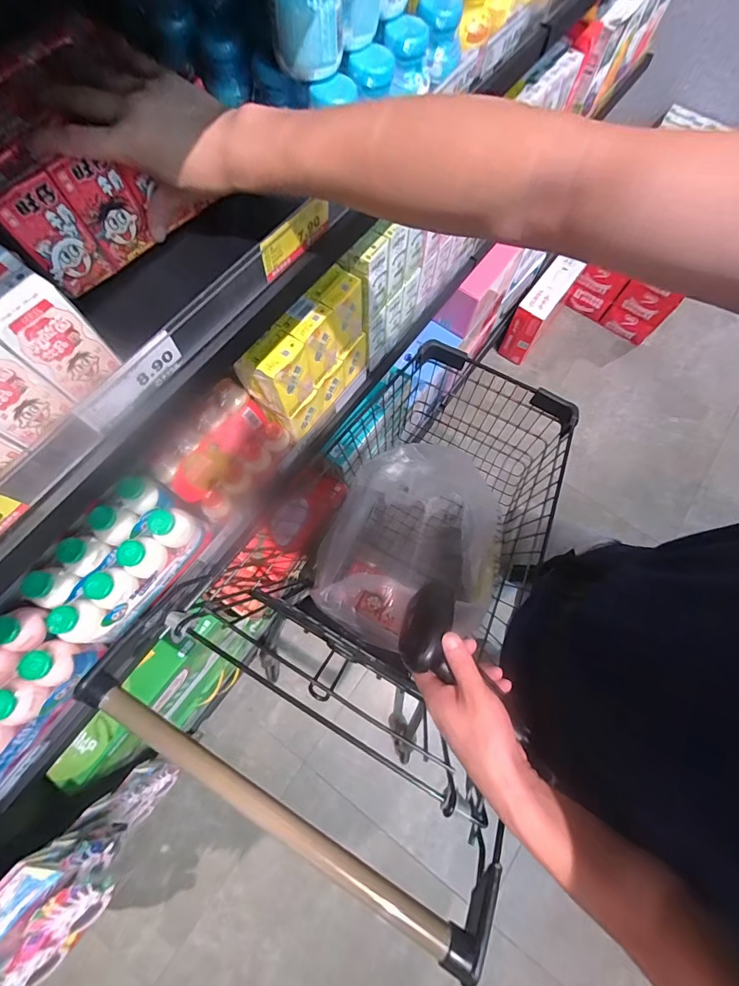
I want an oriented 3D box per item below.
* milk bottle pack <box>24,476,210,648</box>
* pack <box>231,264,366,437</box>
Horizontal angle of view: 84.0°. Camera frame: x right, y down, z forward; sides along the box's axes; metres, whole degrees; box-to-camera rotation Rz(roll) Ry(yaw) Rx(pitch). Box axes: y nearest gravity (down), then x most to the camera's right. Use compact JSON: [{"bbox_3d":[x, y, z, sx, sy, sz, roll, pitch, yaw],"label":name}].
[{"bbox_3d":[-0.334,0.091,0.560,0.110,0.088,0.204,33,74,8],"label":"milk bottle pack"},{"bbox_3d":[-0.084,-0.204,0.617,0.078,0.187,0.208,40,76,10],"label":"pack"}]

